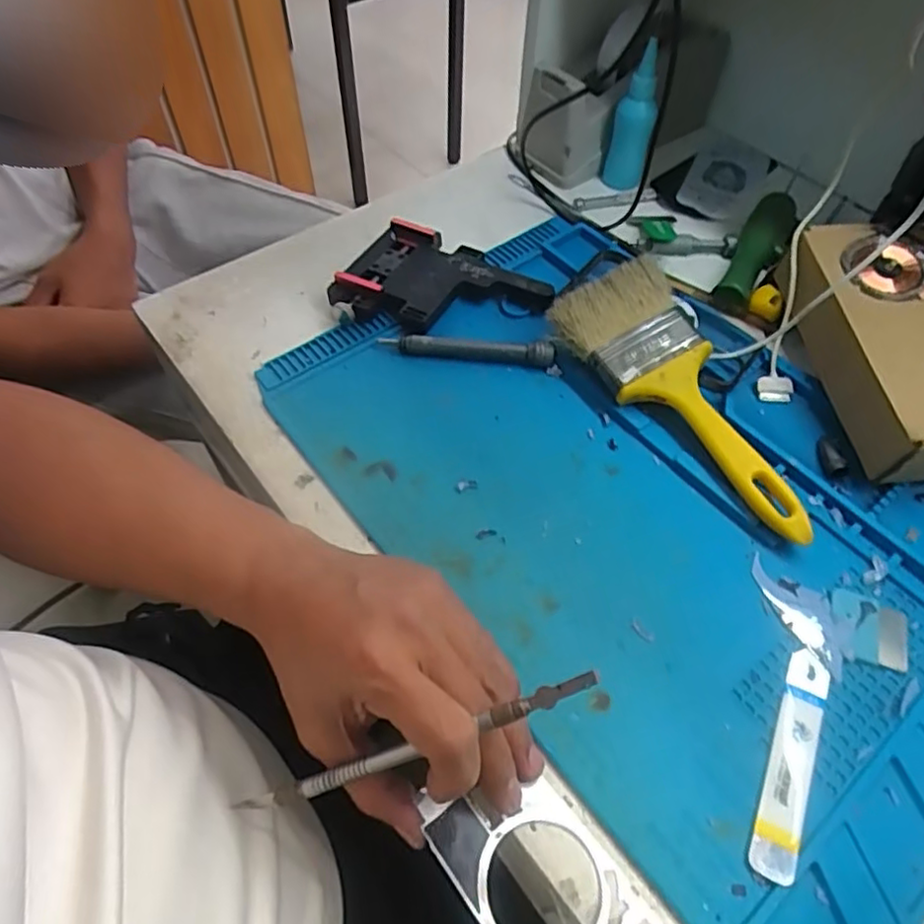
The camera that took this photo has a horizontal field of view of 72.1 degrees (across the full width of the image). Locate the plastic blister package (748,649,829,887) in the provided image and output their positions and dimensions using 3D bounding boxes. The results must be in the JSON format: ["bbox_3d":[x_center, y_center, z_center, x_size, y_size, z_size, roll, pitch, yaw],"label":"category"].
[{"bbox_3d":[0.167,0.150,0.321,0.020,0.004,0.115,21,54,19],"label":"plastic blister package"}]

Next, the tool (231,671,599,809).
[{"bbox_3d":[-0.024,0.127,0.280,0.180,0.006,0.009,-25,56,13],"label":"tool"}]

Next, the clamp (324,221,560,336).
[{"bbox_3d":[-0.017,-0.131,0.496,0.153,0.025,0.100,24,60,16],"label":"clamp"}]

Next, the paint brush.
[{"bbox_3d":[0.141,-0.038,0.417,0.082,0.016,0.212,-25,70,-2],"label":"paint brush"}]

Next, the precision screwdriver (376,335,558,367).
[{"bbox_3d":[0.004,-0.085,0.467,0.128,0.017,0.016,6,57,5],"label":"precision screwdriver"}]

